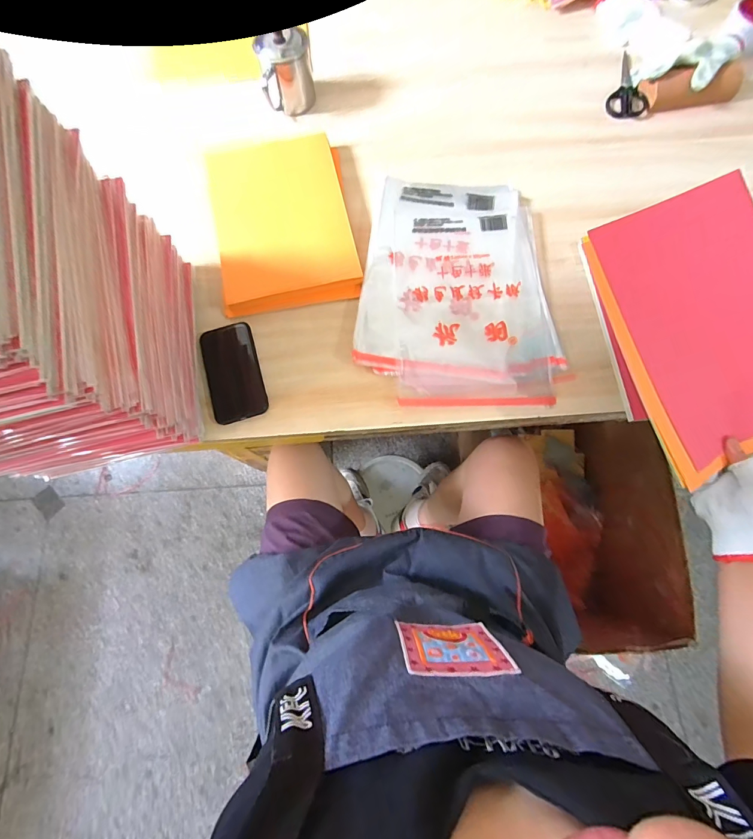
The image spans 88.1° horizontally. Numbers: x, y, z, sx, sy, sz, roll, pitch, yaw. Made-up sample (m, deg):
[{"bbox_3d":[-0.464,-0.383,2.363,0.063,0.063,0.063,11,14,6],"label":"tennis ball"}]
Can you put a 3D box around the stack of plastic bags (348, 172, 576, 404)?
[{"bbox_3d":[0.120,-0.208,0.598,0.283,0.013,0.385,0,75,2],"label":"stack of plastic bags"}]

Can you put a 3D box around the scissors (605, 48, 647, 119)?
[{"bbox_3d":[0.474,-0.629,0.724,0.065,0.015,0.164,16,76,6],"label":"scissors"}]

